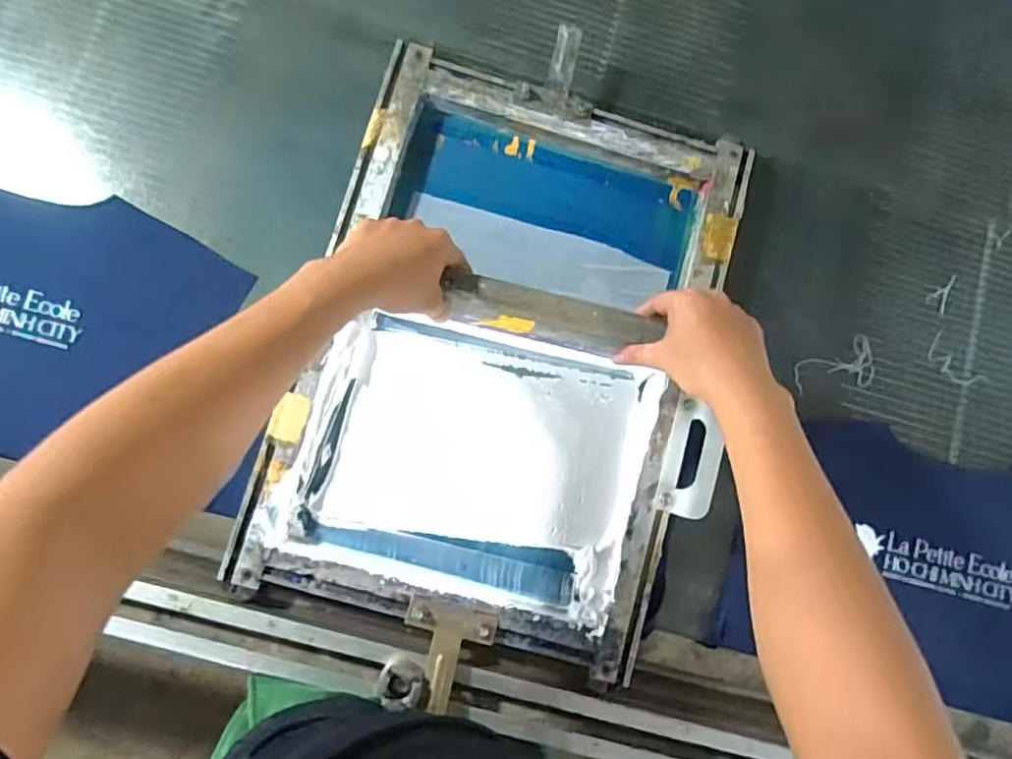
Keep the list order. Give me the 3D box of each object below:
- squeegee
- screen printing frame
[{"bbox_3d":[0.035,-0.055,0.541,0.173,0.089,0.024,13,82,-5],"label":"squeegee"},{"bbox_3d":[0.007,-0.025,0.622,0.417,0.043,0.565,17,81,-5],"label":"screen printing frame"}]

